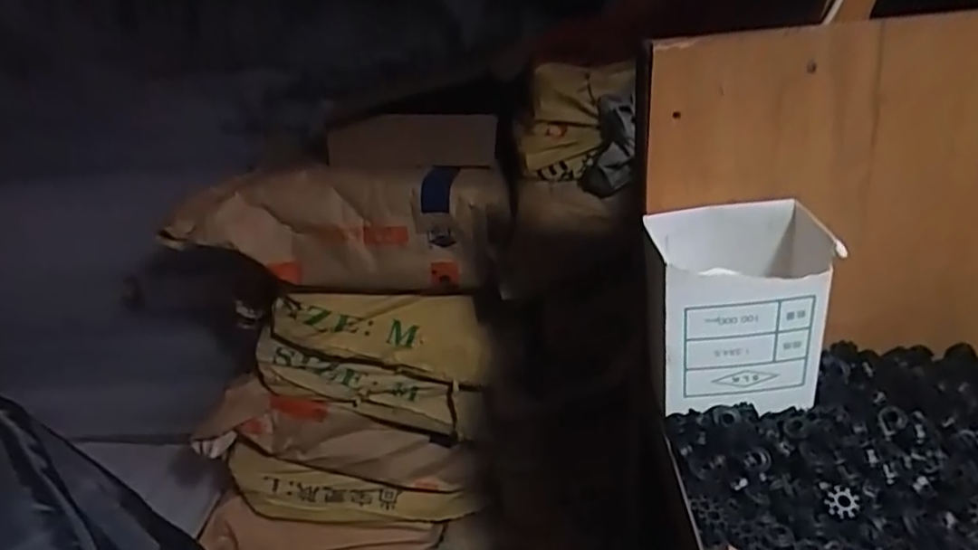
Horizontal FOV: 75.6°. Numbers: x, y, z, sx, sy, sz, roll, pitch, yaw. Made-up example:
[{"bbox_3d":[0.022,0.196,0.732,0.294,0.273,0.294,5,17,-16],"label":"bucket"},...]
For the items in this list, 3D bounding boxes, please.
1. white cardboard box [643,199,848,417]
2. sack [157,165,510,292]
[{"bbox_3d":[0.191,0.031,0.491,0.125,0.148,0.083,-4,24,4],"label":"white cardboard box"},{"bbox_3d":[-0.223,-0.060,0.968,0.504,0.192,0.151,-6,24,0],"label":"sack"}]

